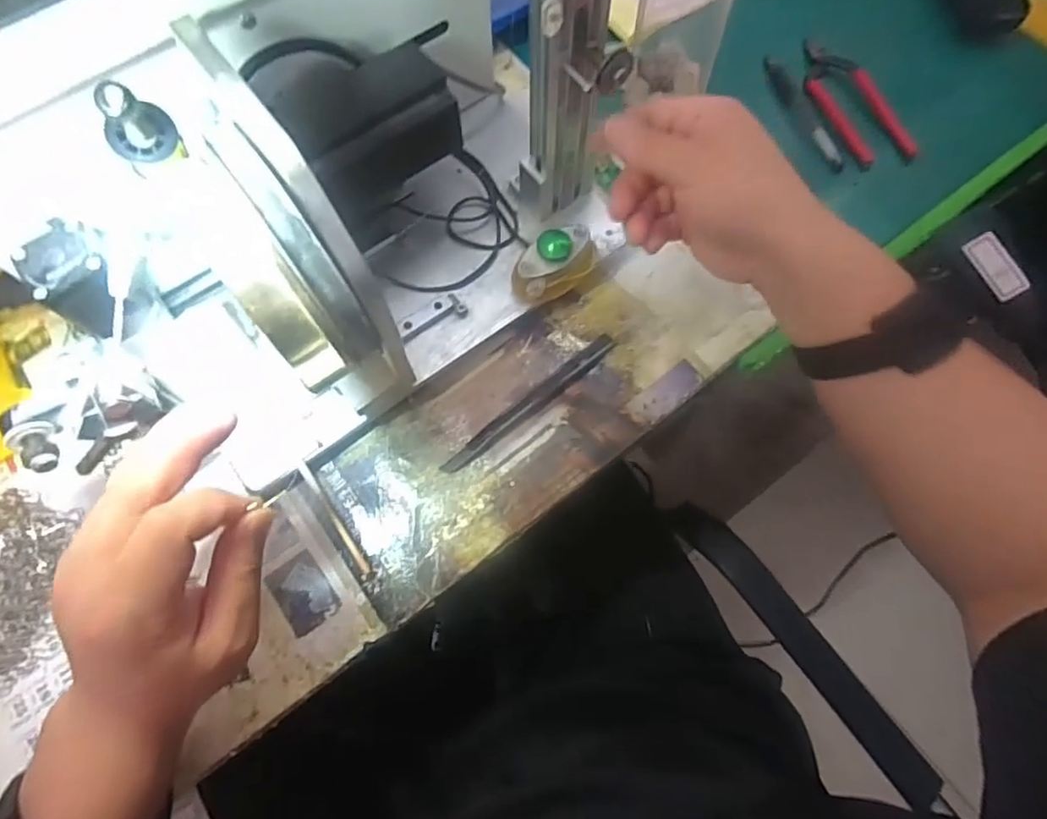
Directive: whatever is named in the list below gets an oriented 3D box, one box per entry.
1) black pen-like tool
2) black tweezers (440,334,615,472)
[{"bbox_3d":[0.232,-0.246,0.494,0.015,0.015,0.129,-15,71,-5],"label":"black pen-like tool"},{"bbox_3d":[0.004,-0.005,0.412,0.144,0.011,0.013,-36,74,-12],"label":"black tweezers"}]

